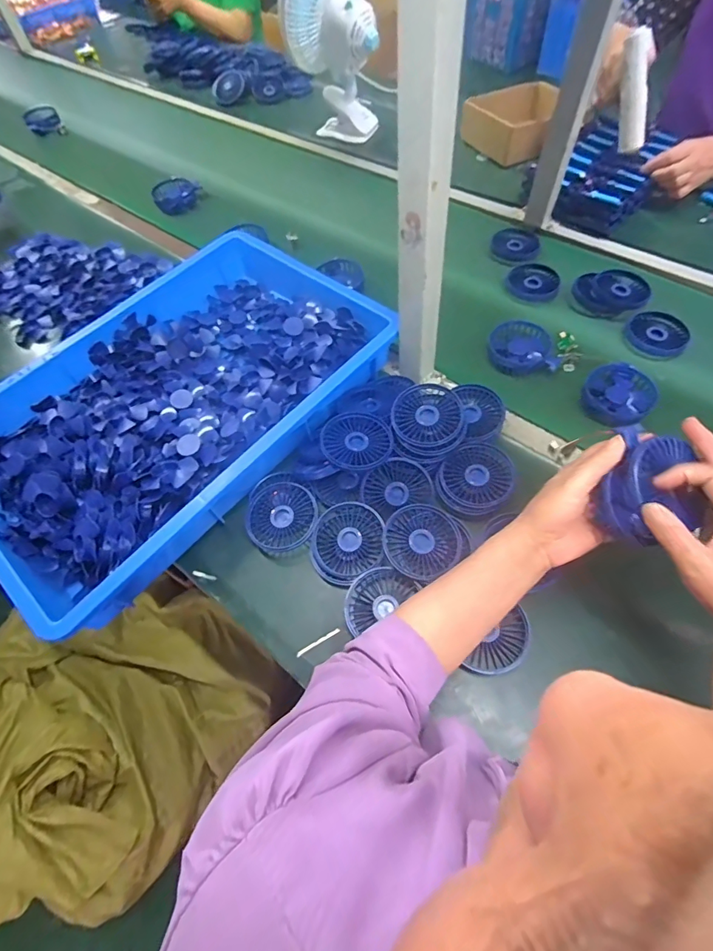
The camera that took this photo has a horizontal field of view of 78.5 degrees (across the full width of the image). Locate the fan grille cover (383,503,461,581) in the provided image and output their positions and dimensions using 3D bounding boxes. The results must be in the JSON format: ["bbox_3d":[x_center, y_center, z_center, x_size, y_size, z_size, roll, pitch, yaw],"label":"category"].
[{"bbox_3d":[0.076,0.076,0.508,0.088,0.022,0.082,-31,61,-14],"label":"fan grille cover"}]

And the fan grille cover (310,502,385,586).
[{"bbox_3d":[-0.010,0.076,0.522,0.090,0.016,0.086,-31,71,4],"label":"fan grille cover"}]

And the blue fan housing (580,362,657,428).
[{"bbox_3d":[0.362,-0.112,0.606,0.098,0.034,0.087,-41,65,-19],"label":"blue fan housing"}]

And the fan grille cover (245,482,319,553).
[{"bbox_3d":[-0.093,0.051,0.545,0.087,0.008,0.080,-29,84,-5],"label":"fan grille cover"}]

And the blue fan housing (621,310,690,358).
[{"bbox_3d":[0.462,-0.217,0.673,0.086,0.025,0.086,-2,59,3],"label":"blue fan housing"}]

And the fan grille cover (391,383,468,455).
[{"bbox_3d":[0.093,-0.072,0.553,0.095,0.007,0.093,2,78,-5],"label":"fan grille cover"}]

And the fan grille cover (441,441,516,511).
[{"bbox_3d":[0.149,0.002,0.542,0.084,0.012,0.093,21,73,8],"label":"fan grille cover"}]

